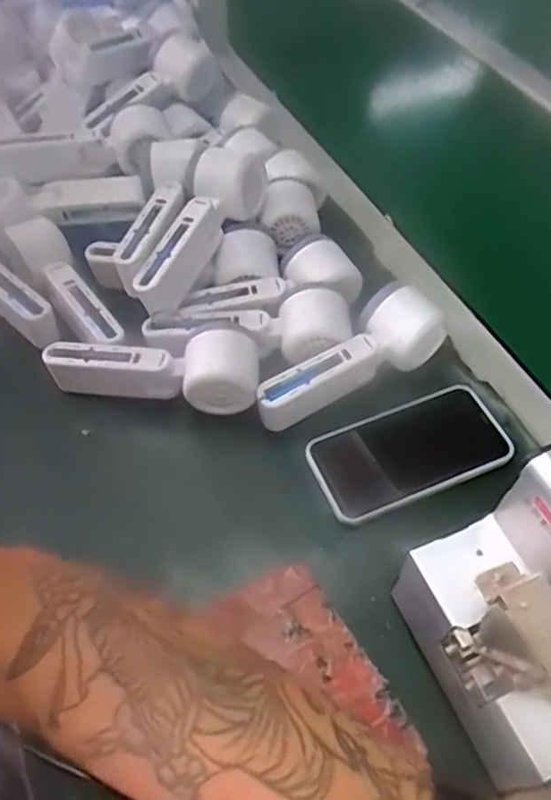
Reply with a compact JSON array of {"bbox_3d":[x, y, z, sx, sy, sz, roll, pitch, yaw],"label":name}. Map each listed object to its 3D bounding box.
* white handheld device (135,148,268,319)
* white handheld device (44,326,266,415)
[{"bbox_3d":[-0.067,-0.142,0.509,0.051,0.053,0.160,27,74,17],"label":"white handheld device"},{"bbox_3d":[-0.096,-0.022,0.480,0.163,0.043,0.056,-2,54,-3],"label":"white handheld device"}]

